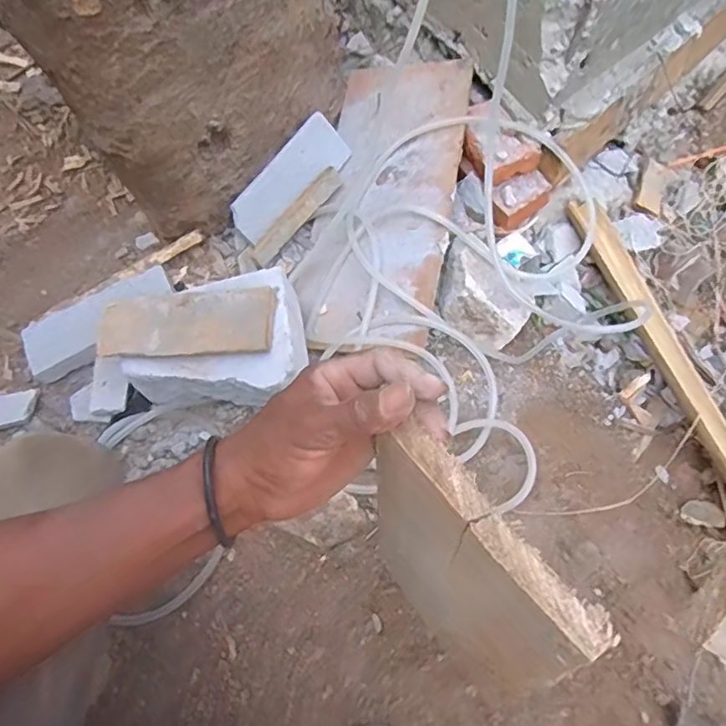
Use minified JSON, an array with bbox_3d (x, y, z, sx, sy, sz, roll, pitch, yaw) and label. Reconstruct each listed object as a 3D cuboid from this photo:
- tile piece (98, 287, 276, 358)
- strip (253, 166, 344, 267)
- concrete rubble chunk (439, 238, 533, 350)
[{"bbox_3d":[-0.199,-0.045,0.645,0.203,0.007,0.075,-2,70,9],"label":"tile piece"},{"bbox_3d":[-0.090,-0.199,0.781,0.160,0.010,0.030,-48,113,-7],"label":"strip"},{"bbox_3d":[0.144,-0.085,0.741,0.082,0.059,0.134,-40,70,-18],"label":"concrete rubble chunk"}]

